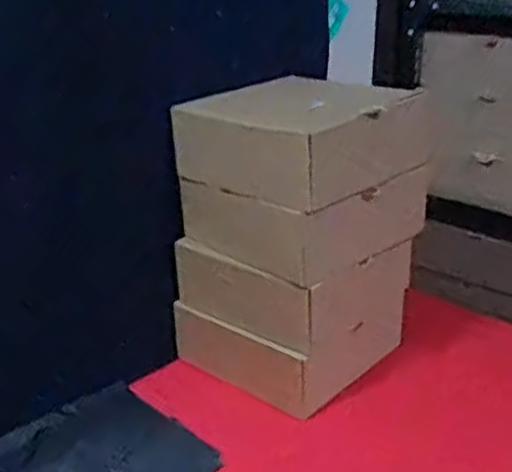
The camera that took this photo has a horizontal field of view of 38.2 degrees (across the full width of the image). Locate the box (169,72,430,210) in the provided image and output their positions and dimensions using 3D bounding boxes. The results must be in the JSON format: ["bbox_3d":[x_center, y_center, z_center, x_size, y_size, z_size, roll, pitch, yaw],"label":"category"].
[{"bbox_3d":[0.051,-0.139,1.021,0.230,0.121,0.252,-21,32,-39],"label":"box"}]

